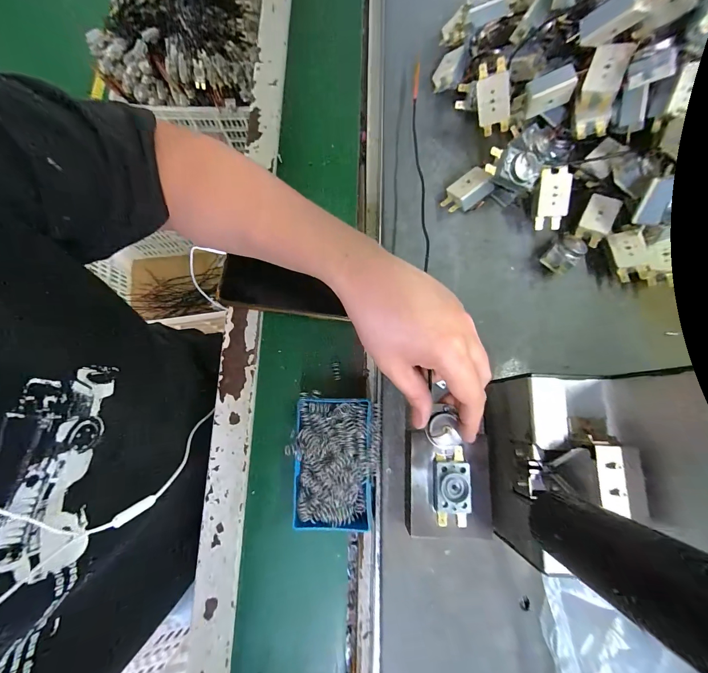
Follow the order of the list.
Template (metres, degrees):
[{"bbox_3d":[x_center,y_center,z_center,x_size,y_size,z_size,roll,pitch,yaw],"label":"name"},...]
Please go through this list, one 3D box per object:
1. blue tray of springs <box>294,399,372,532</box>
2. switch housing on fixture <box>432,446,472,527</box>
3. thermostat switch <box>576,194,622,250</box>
[{"bbox_3d":[-0.019,0.117,0.302,0.075,0.037,0.115,0,78,0],"label":"blue tray of springs"},{"bbox_3d":[0.078,0.122,0.259,0.028,0.014,0.057,-1,76,10],"label":"switch housing on fixture"},{"bbox_3d":[0.246,-0.119,0.323,0.027,0.015,0.050,29,80,6],"label":"thermostat switch"}]

